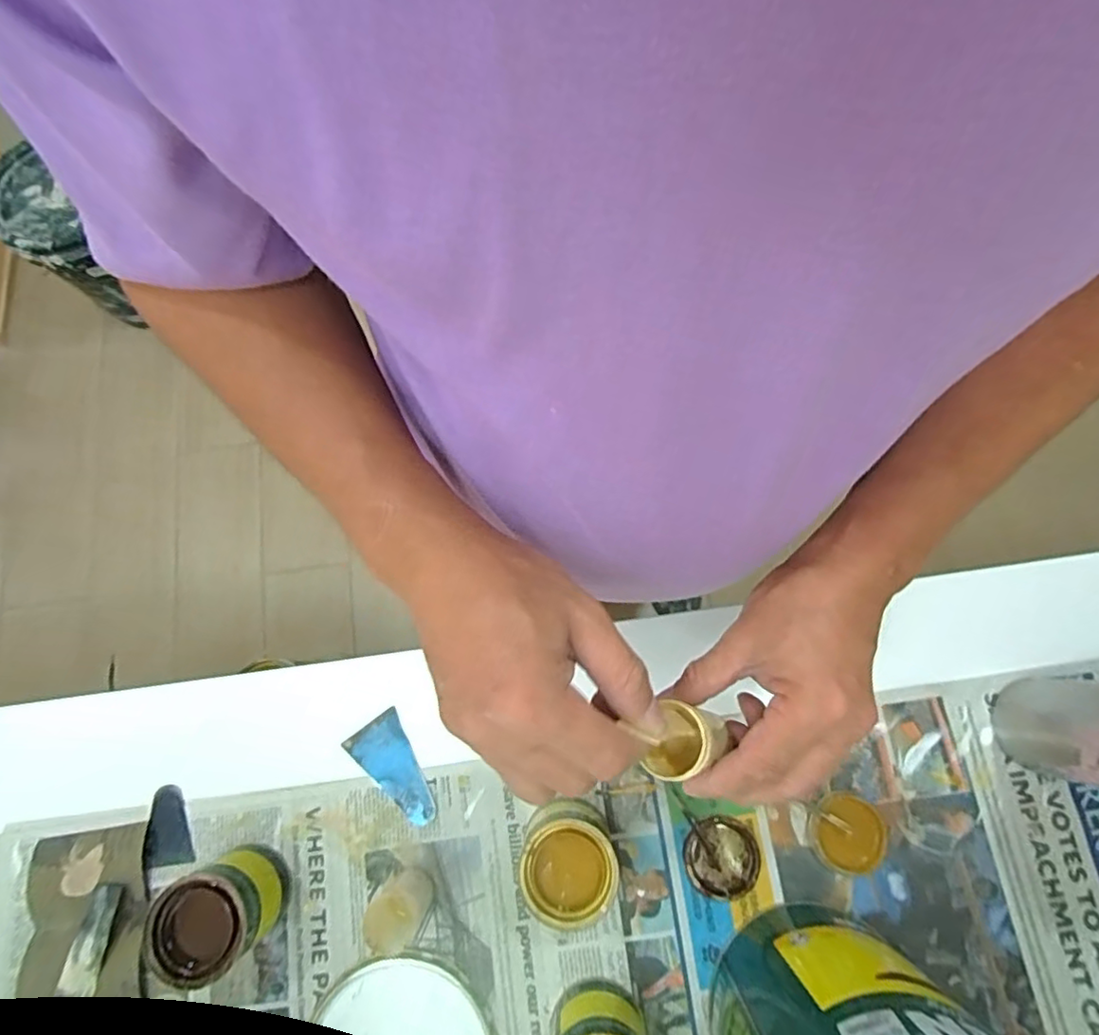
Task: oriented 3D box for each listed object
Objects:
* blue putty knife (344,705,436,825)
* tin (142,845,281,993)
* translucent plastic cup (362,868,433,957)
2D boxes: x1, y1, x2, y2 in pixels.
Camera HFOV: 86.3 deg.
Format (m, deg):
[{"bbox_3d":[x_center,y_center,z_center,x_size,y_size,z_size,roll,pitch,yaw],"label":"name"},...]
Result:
[{"bbox_3d":[-0.135,0.223,0.514,0.048,0.005,0.096,-36,77,-7],"label":"blue putty knife"},{"bbox_3d":[-0.250,0.300,0.449,0.061,0.090,0.070,-35,77,-7],"label":"tin"},{"bbox_3d":[-0.116,0.301,0.451,0.037,0.058,0.039,0,75,1],"label":"translucent plastic cup"}]

